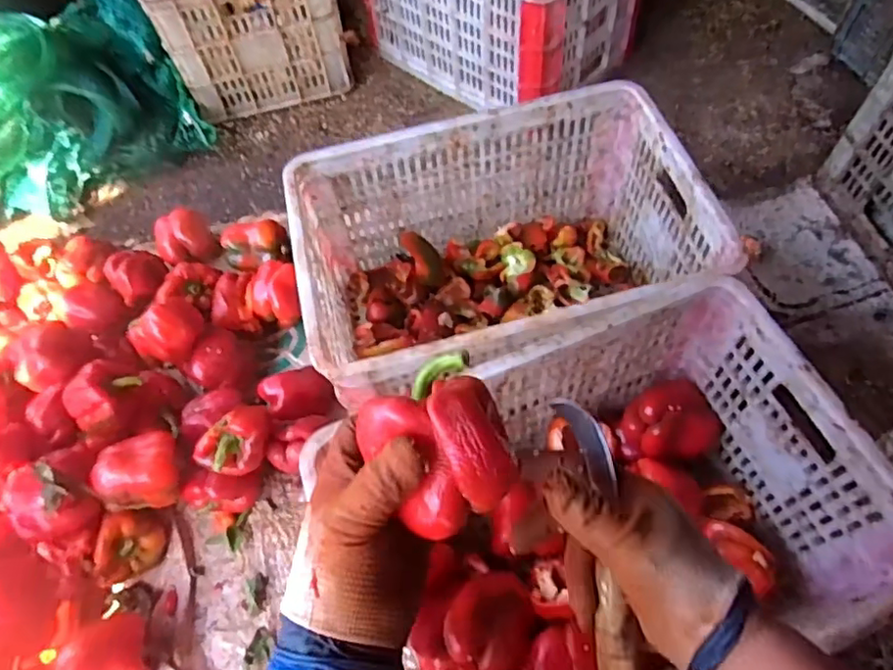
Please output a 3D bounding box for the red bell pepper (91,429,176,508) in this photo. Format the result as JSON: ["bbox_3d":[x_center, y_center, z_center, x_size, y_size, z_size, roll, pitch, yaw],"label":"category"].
[{"bbox_3d":[-0.408,0.178,0.807,0.098,0.081,0.095,-12,60,-4],"label":"red bell pepper"}]

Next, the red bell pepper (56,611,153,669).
[{"bbox_3d":[-0.406,0.396,0.727,0.080,0.097,0.108,-9,60,-2],"label":"red bell pepper"}]

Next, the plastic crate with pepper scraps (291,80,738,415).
[{"bbox_3d":[0.070,-0.082,0.881,0.507,0.301,0.354,-14,60,-5],"label":"plastic crate with pepper scraps"}]

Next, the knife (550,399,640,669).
[{"bbox_3d":[0.092,0.129,0.362,0.027,0.021,0.179,-6,85,1],"label":"knife"}]

